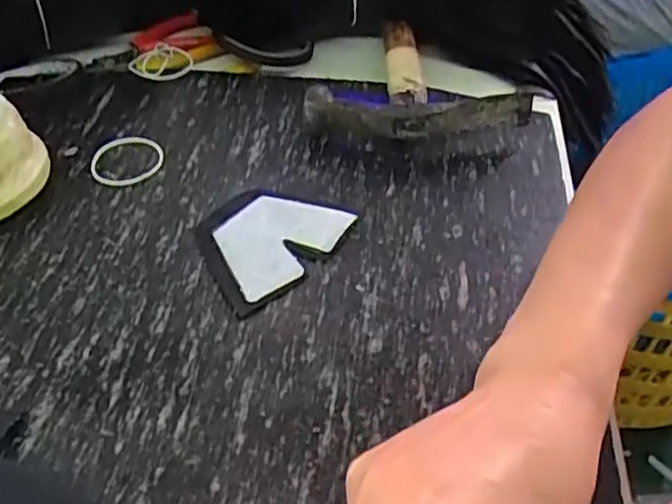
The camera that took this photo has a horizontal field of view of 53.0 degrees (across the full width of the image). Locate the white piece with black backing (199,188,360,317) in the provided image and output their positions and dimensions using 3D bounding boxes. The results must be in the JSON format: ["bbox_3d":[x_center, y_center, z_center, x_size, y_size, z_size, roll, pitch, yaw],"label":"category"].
[{"bbox_3d":[-0.041,-0.009,0.373,0.071,0.006,0.088,31,52,26],"label":"white piece with black backing"}]

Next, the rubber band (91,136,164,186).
[{"bbox_3d":[-0.132,-0.060,0.425,0.044,0.004,0.046,9,46,8],"label":"rubber band"}]

